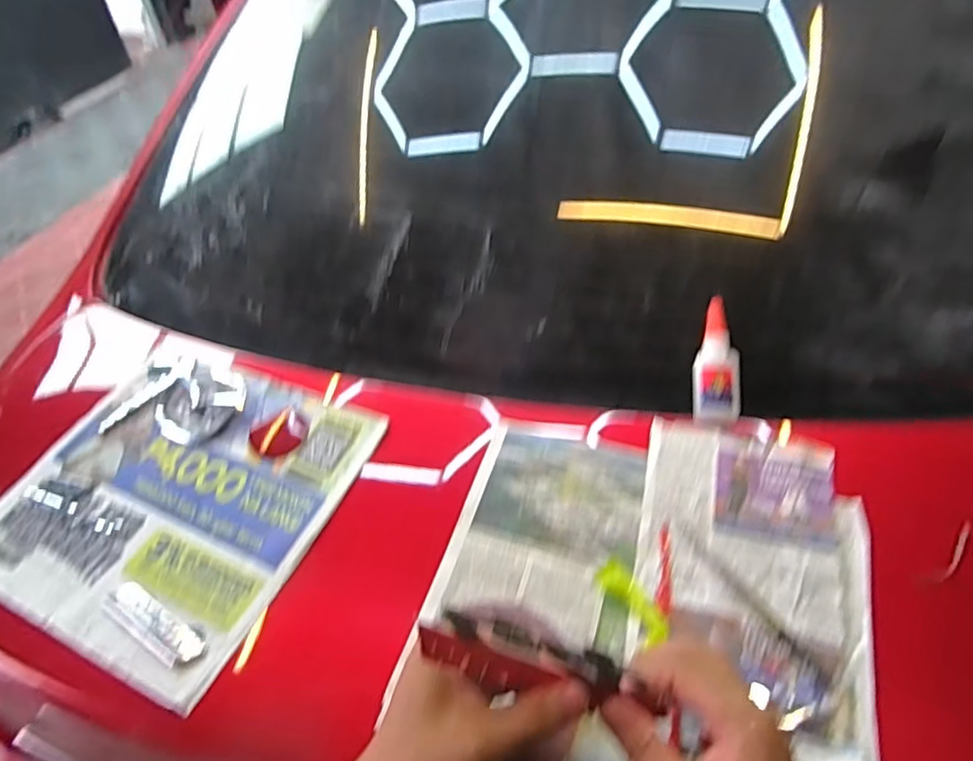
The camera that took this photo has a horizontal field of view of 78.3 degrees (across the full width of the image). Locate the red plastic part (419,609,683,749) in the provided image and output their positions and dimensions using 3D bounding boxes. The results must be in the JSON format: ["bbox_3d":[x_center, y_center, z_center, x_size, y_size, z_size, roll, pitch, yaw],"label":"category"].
[{"bbox_3d":[0.032,0.159,0.330,0.138,0.031,0.023,16,49,-3],"label":"red plastic part"}]

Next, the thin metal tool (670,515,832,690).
[{"bbox_3d":[0.196,0.162,0.452,0.011,0.004,0.148,-24,46,-20],"label":"thin metal tool"}]

